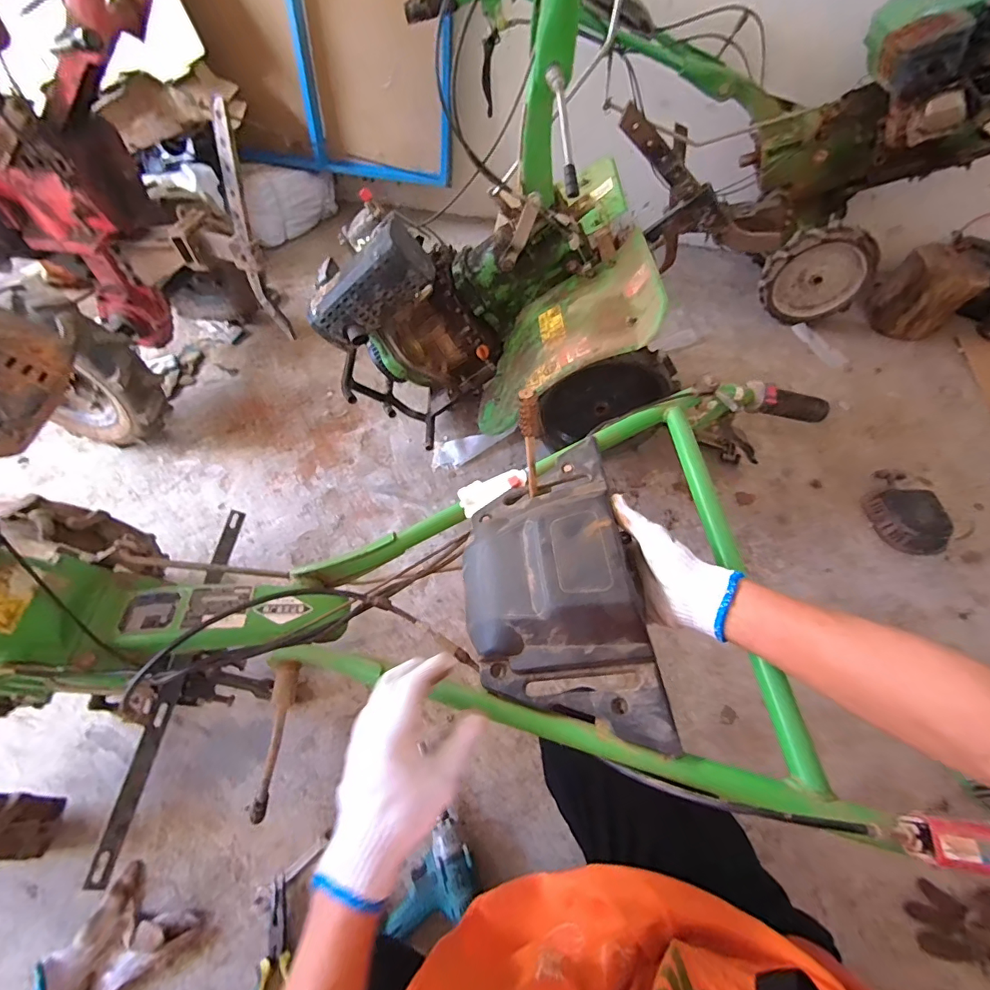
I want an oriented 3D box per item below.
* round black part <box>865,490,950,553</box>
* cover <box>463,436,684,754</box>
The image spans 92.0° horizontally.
[{"bbox_3d":[0.969,0.057,1.107,0.156,0.055,0.156,0,55,-1],"label":"round black part"},{"bbox_3d":[0.062,0.102,0.526,0.181,0.096,0.328,-18,65,15],"label":"cover"}]

